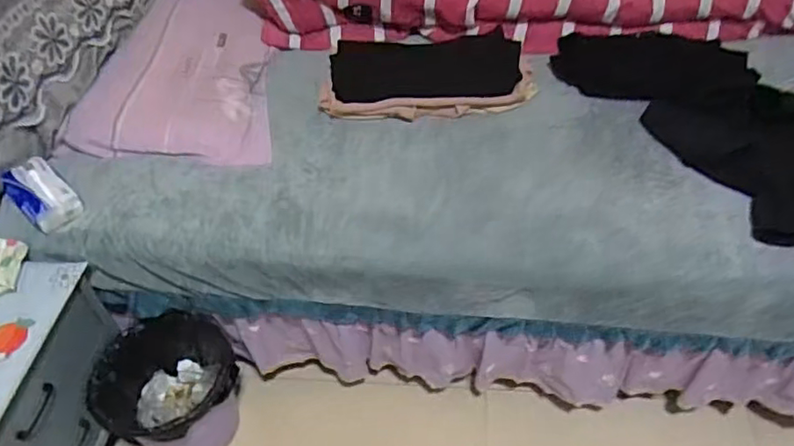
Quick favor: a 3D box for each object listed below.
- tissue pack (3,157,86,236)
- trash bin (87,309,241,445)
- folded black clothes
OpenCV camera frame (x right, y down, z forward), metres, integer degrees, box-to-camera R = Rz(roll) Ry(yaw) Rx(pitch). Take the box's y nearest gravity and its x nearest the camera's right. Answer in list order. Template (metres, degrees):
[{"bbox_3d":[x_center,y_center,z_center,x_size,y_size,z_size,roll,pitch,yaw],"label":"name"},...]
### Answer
[{"bbox_3d":[-0.708,-0.062,1.214,0.173,0.056,0.103,35,58,30],"label":"tissue pack"},{"bbox_3d":[-0.496,0.395,1.371,0.288,0.277,0.294,-2,47,2],"label":"trash bin"},{"bbox_3d":[0.070,-0.350,1.401,0.489,0.088,0.193,3,48,6],"label":"folded black clothes"}]

